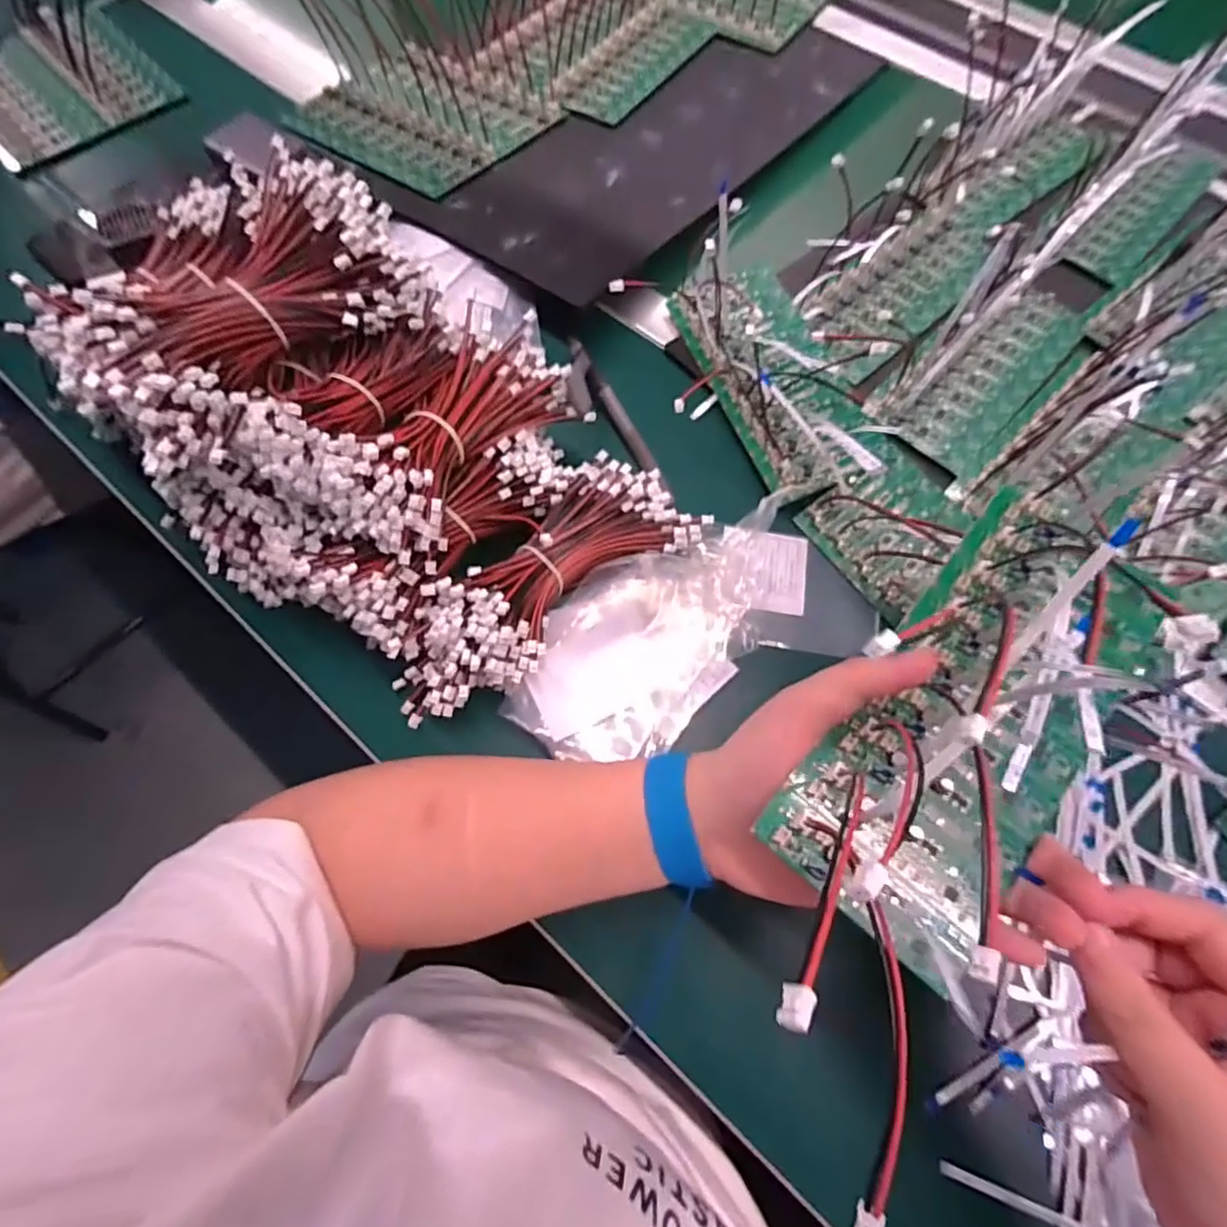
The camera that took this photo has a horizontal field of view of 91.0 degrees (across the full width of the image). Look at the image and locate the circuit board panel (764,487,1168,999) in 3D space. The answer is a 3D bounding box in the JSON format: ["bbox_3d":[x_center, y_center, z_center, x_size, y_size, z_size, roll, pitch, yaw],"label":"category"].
[{"bbox_3d":[0.144,0.039,0.236,0.083,0.010,0.187,35,74,13],"label":"circuit board panel"}]

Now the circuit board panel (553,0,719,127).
[{"bbox_3d":[0.021,-0.525,0.566,0.073,0.010,0.206,31,71,11],"label":"circuit board panel"}]

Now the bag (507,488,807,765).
[{"bbox_3d":[0.031,0.004,0.362,0.101,0.036,0.201,43,73,15],"label":"bag"}]

